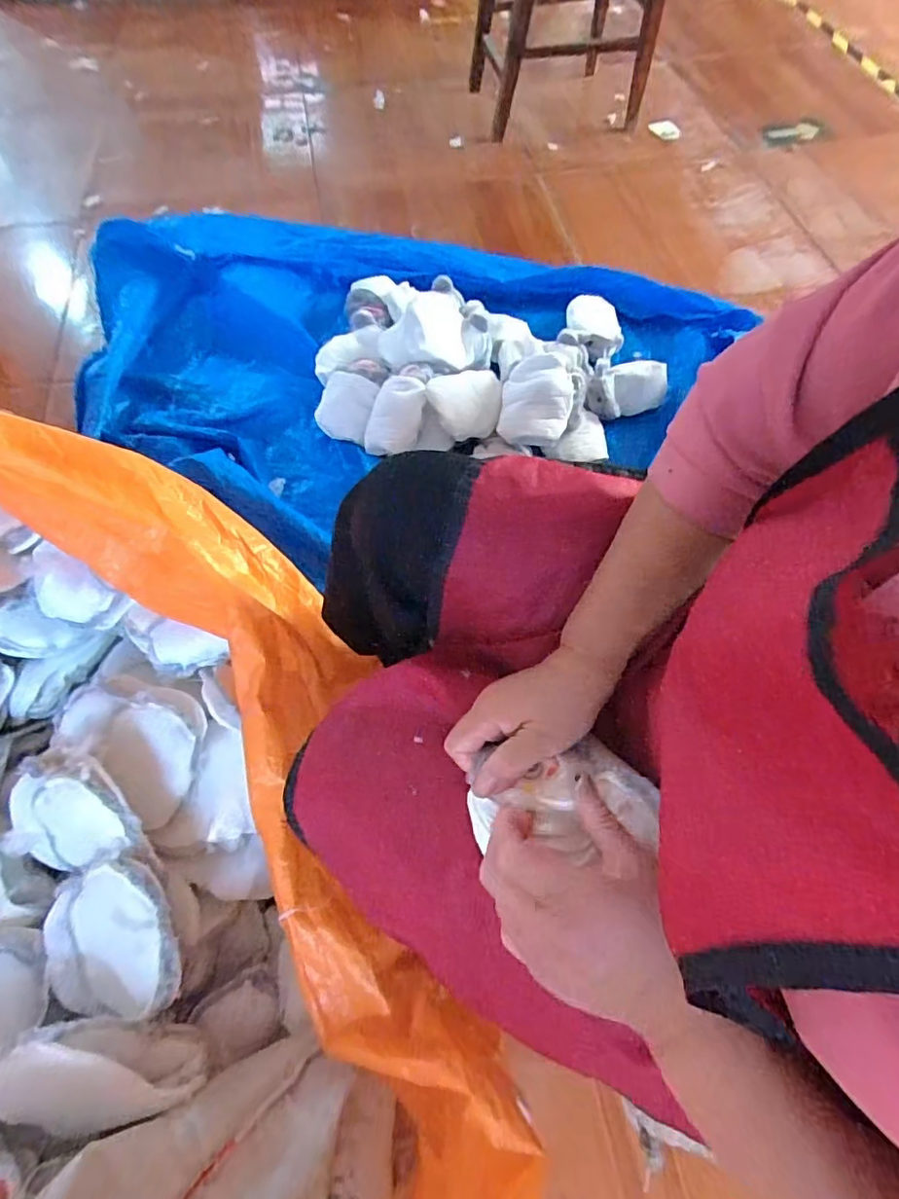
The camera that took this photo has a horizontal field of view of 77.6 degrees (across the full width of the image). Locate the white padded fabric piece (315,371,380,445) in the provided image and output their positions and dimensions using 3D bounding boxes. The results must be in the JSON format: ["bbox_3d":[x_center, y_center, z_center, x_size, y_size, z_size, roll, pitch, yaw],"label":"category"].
[{"bbox_3d":[-0.188,-0.361,1.059,0.100,0.079,0.110,0,62,0],"label":"white padded fabric piece"}]

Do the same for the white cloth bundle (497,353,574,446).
[{"bbox_3d":[0.153,-0.351,0.973,0.121,0.083,0.120,8,62,4],"label":"white cloth bundle"}]

